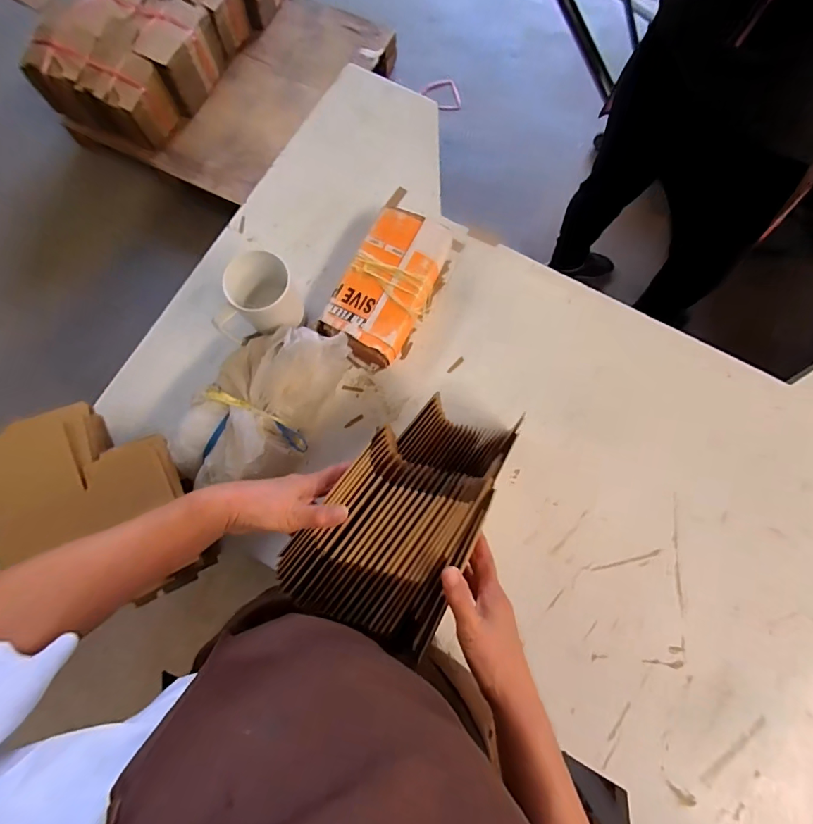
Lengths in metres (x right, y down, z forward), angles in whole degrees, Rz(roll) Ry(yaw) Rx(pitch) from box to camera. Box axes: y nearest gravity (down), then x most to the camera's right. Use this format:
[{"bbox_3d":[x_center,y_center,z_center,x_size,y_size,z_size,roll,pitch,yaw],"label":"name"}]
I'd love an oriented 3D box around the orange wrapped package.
[{"bbox_3d":[-0.029,-0.191,0.661,0.122,0.060,0.233,25,81,6],"label":"orange wrapped package"}]

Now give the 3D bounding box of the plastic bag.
[{"bbox_3d":[-0.205,-0.002,0.584,0.150,0.124,0.219,22,80,3],"label":"plastic bag"}]

